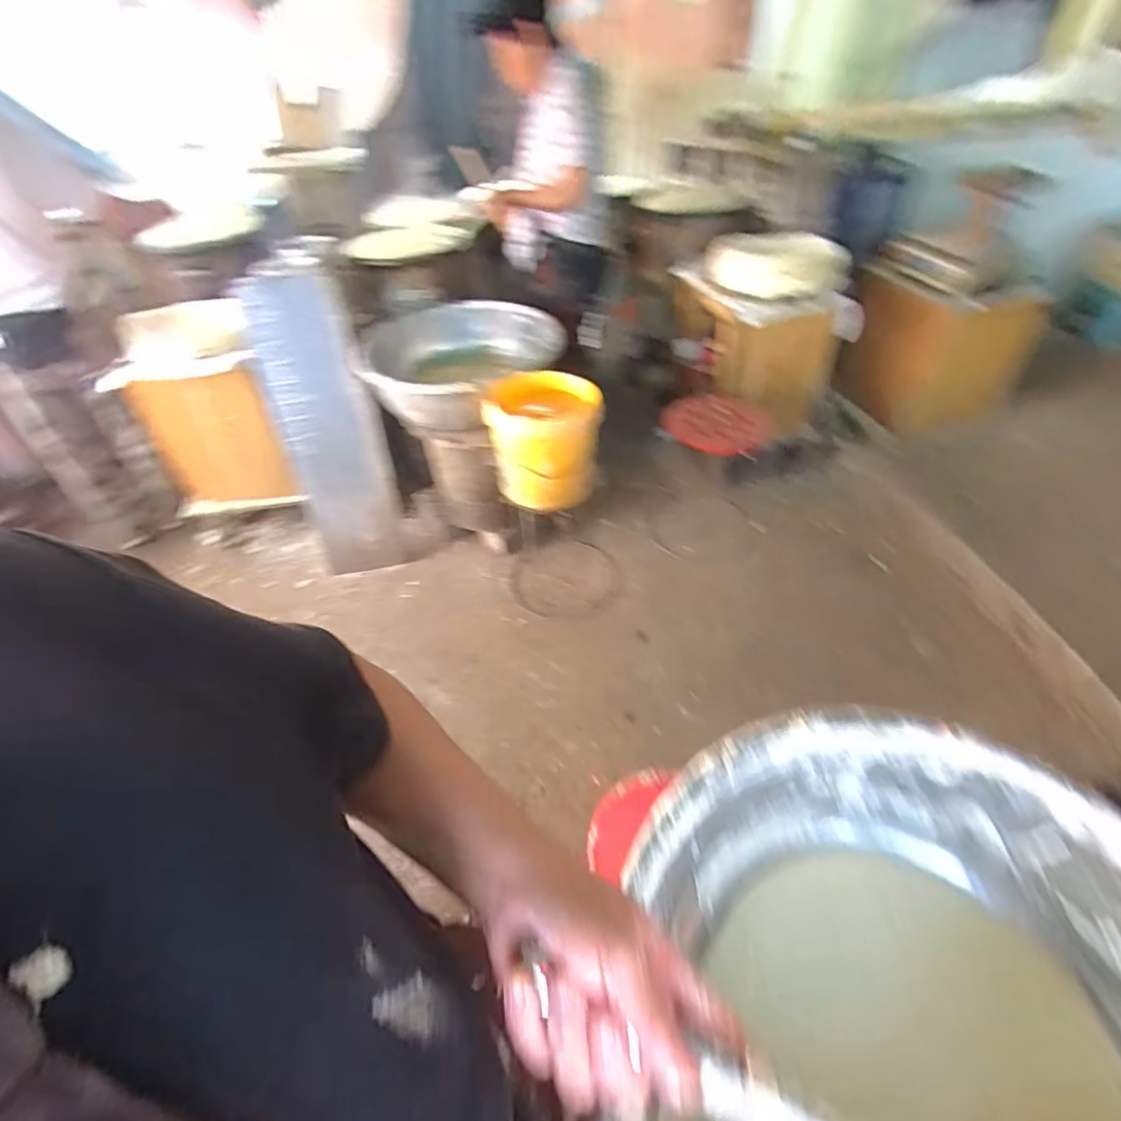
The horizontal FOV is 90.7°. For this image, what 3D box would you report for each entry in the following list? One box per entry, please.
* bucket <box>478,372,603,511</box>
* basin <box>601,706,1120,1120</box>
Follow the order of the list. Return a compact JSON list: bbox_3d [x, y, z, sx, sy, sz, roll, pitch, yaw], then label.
[{"bbox_3d":[-0.046,-0.310,1.447,0.284,0.256,0.282,-1,44,1],"label":"bucket"},{"bbox_3d":[0.337,0.482,0.509,0.544,0.250,0.562,-1,44,1],"label":"basin"}]

